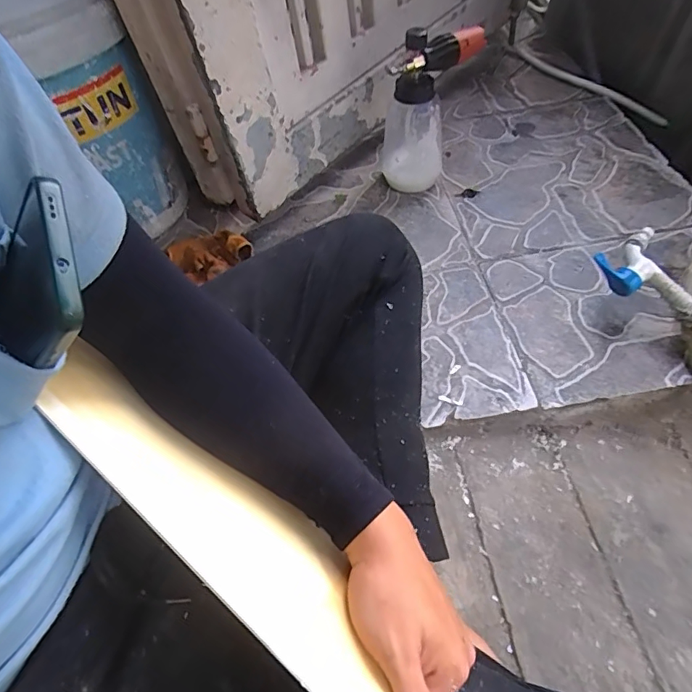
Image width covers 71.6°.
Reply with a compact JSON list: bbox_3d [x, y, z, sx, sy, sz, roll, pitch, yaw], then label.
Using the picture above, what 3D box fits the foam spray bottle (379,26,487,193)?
[{"bbox_3d":[0.135,-0.383,0.809,0.154,0.237,0.102,6,55,10],"label":"foam spray bottle"}]

